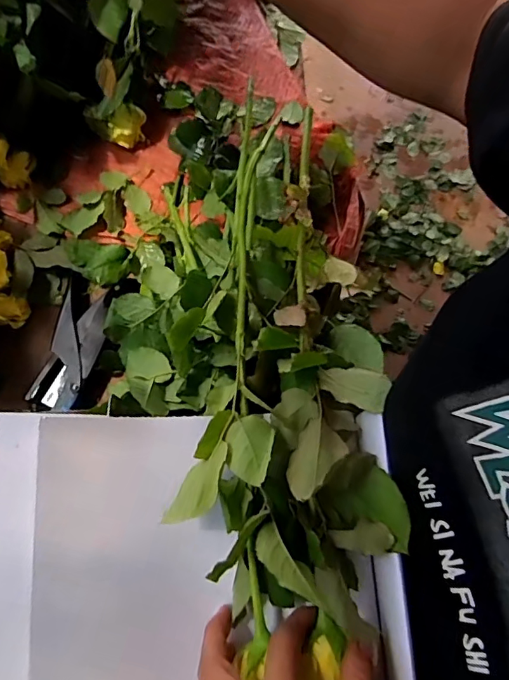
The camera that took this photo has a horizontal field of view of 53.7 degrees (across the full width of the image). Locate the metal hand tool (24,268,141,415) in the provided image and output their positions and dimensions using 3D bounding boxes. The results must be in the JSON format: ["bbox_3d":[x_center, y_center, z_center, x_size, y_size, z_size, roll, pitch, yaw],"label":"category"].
[{"bbox_3d":[-0.171,0.001,0.504,0.065,0.020,0.141,12,70,4],"label":"metal hand tool"}]

